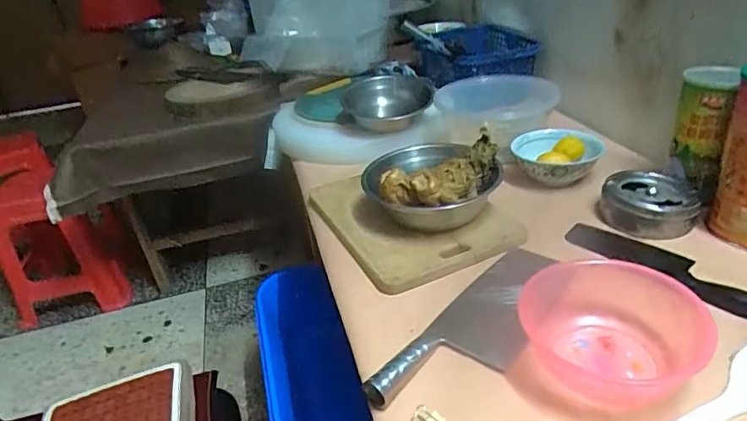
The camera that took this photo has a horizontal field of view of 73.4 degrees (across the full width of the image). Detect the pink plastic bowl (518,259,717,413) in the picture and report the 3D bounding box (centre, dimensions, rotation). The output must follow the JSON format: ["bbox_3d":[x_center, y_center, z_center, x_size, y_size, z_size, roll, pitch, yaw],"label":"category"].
[{"bbox_3d":[0.247,0.124,0.522,0.172,0.059,0.159,3,32,18],"label":"pink plastic bowl"}]

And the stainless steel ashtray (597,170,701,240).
[{"bbox_3d":[0.401,-0.012,0.733,0.123,0.046,0.114,9,34,27],"label":"stainless steel ashtray"}]

